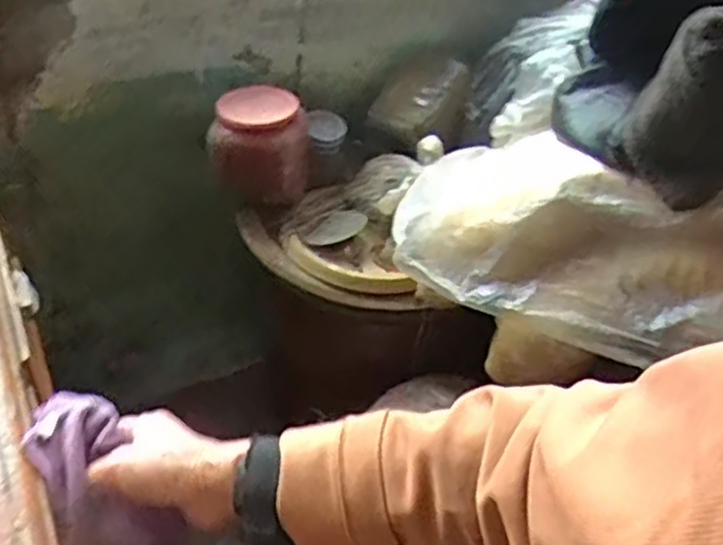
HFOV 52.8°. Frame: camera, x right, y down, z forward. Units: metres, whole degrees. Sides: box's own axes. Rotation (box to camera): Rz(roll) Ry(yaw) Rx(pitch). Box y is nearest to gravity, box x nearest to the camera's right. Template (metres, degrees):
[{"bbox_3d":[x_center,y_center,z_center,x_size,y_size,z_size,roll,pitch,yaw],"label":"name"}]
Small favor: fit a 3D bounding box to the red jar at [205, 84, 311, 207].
[{"bbox_3d":[-0.155,-0.188,1.090,0.133,0.133,0.113,16,41,11],"label":"red jar"}]

